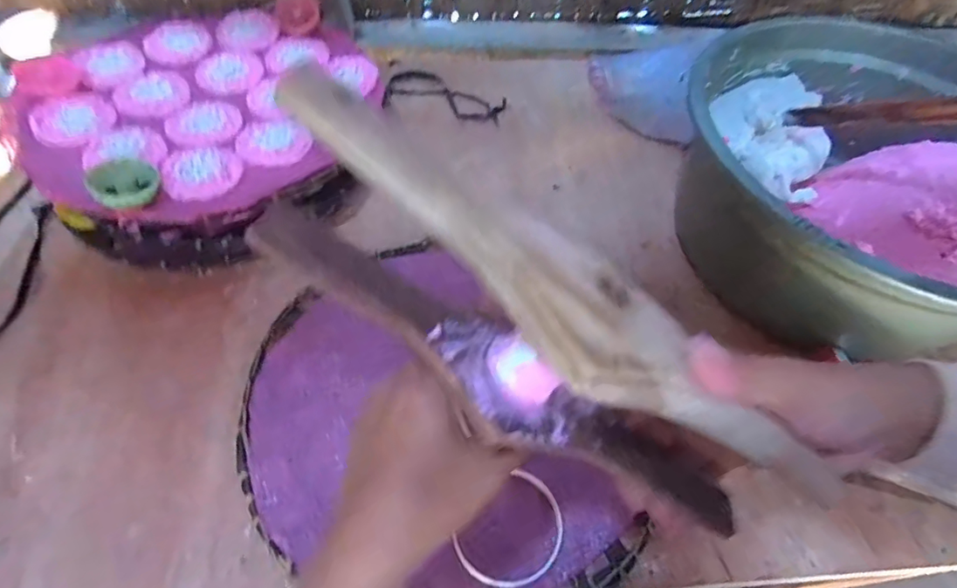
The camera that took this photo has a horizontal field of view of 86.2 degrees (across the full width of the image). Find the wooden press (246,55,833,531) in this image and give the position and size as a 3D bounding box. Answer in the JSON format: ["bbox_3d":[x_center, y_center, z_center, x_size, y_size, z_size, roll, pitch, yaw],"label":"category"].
[{"bbox_3d":[0.026,0.021,0.220,0.265,0.084,0.064,38,58,-11],"label":"wooden press"}]

